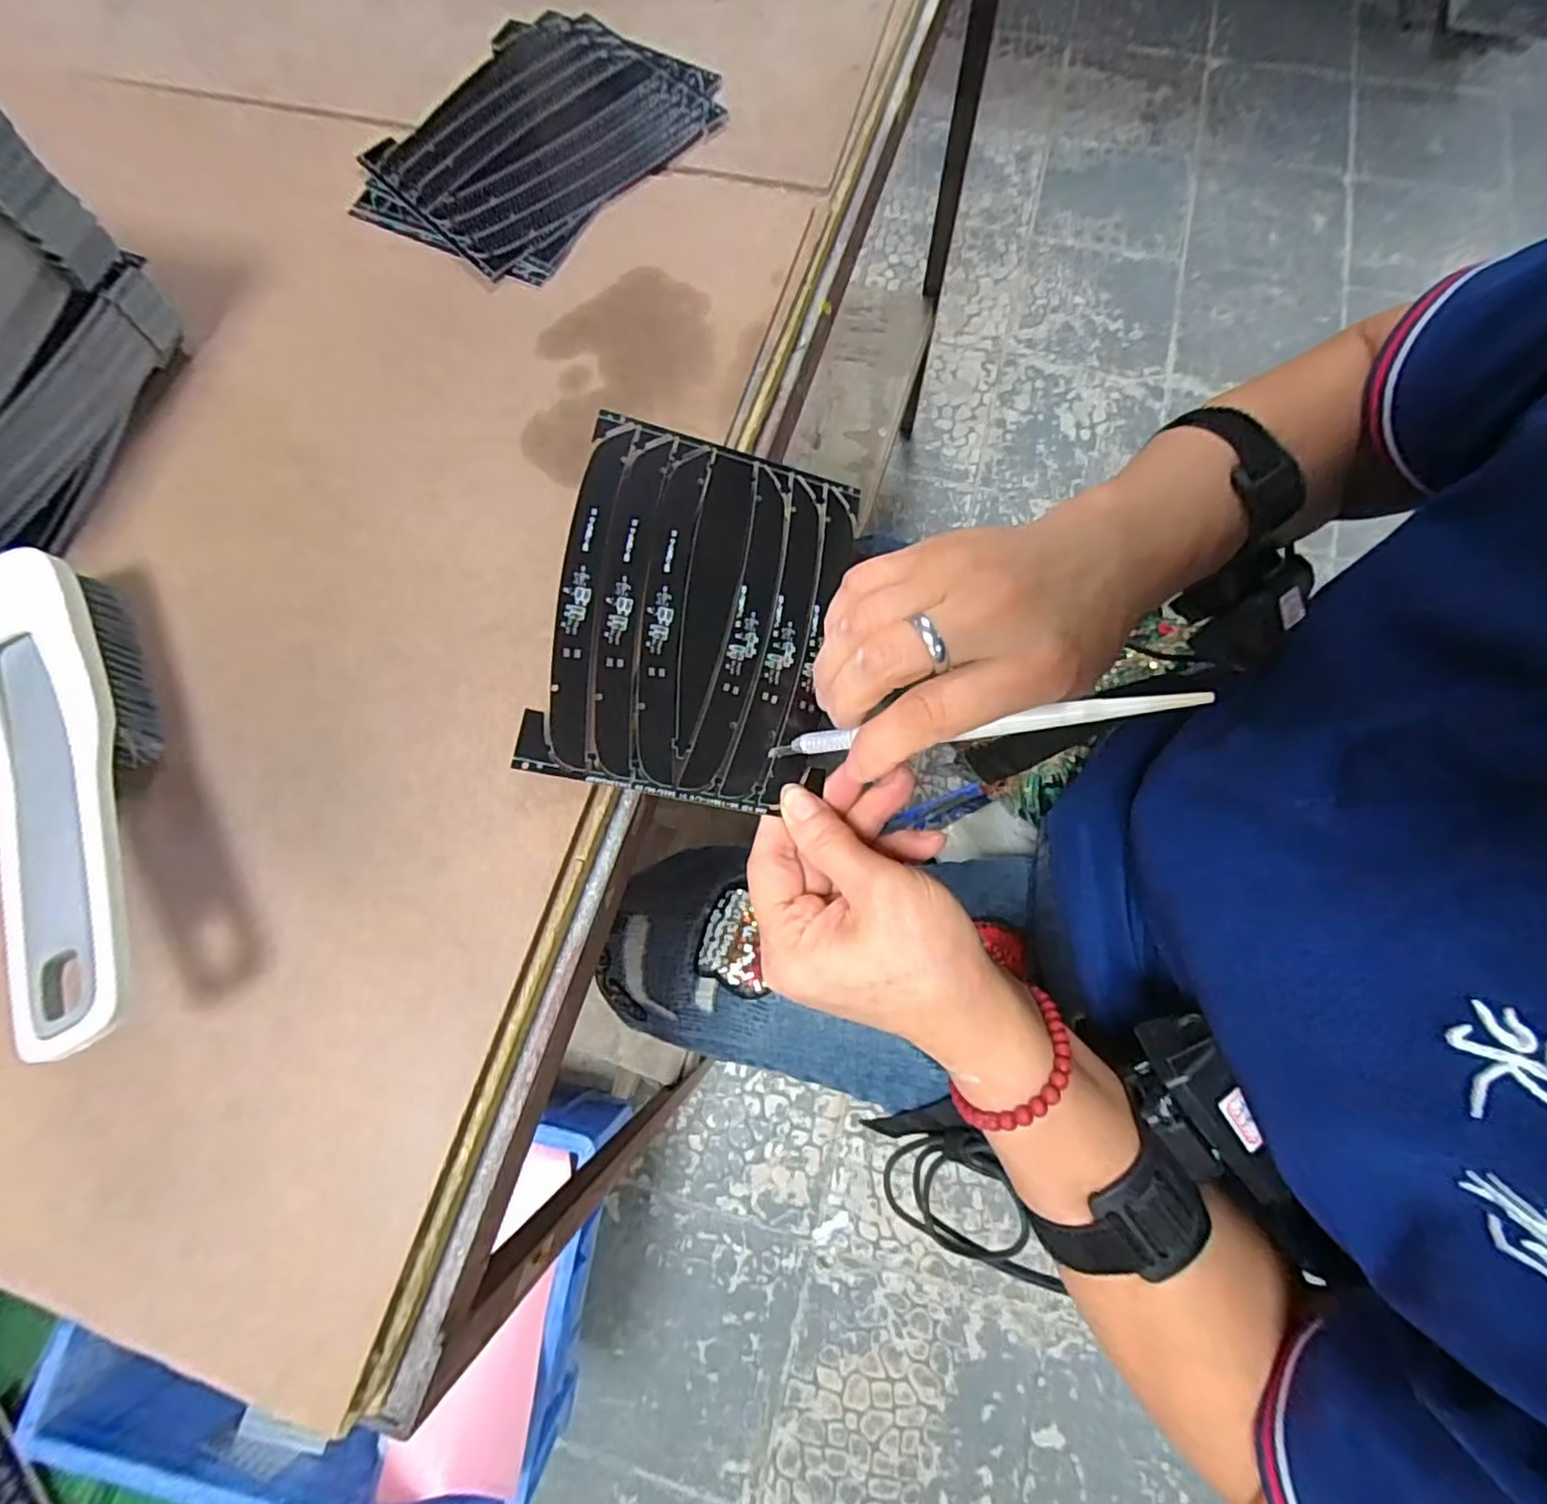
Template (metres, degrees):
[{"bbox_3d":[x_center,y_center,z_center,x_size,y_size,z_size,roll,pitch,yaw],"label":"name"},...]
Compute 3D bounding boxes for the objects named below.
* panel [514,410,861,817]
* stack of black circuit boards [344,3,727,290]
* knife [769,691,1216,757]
[{"bbox_3d":[-0.029,-0.059,0.276,0.117,0.004,0.158,11,75,-12],"label":"panel"},{"bbox_3d":[-0.126,-0.333,0.358,0.145,0.006,0.174,32,77,11],"label":"stack of black circuit boards"},{"bbox_3d":[0.065,-0.009,0.231,0.148,0.006,0.009,-7,72,26],"label":"knife"}]

